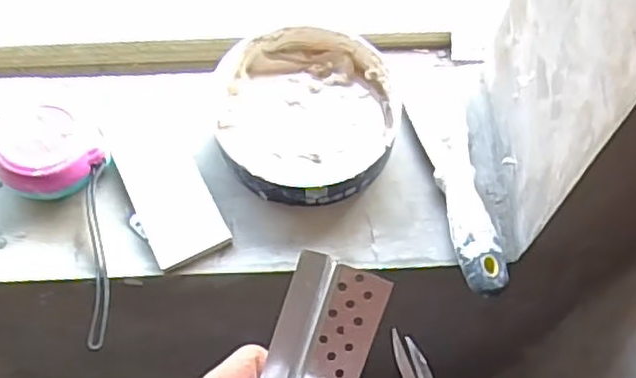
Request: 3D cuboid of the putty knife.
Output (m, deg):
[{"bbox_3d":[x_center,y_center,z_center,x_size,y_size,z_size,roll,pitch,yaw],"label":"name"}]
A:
[{"bbox_3d":[0.105,-0.013,0.521,0.049,0.021,0.201,-6,60,-3],"label":"putty knife"}]

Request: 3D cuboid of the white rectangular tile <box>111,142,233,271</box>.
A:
[{"bbox_3d":[-0.112,0.006,0.512,0.055,0.011,0.108,-24,63,-13],"label":"white rectangular tile"}]

